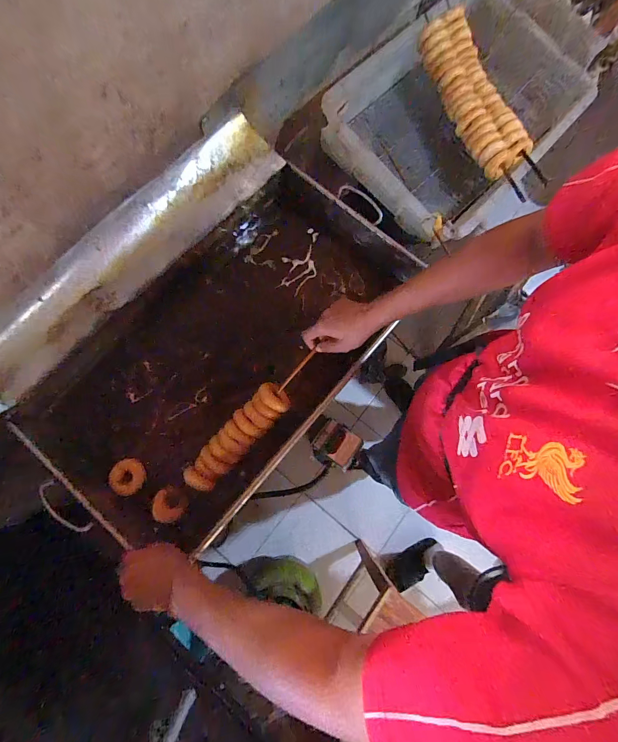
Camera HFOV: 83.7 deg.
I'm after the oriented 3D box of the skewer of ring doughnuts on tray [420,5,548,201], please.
[{"bbox_3d":[0.428,-0.680,0.875,0.167,0.093,0.497,-23,78,-7],"label":"skewer of ring doughnuts on tray"}]

